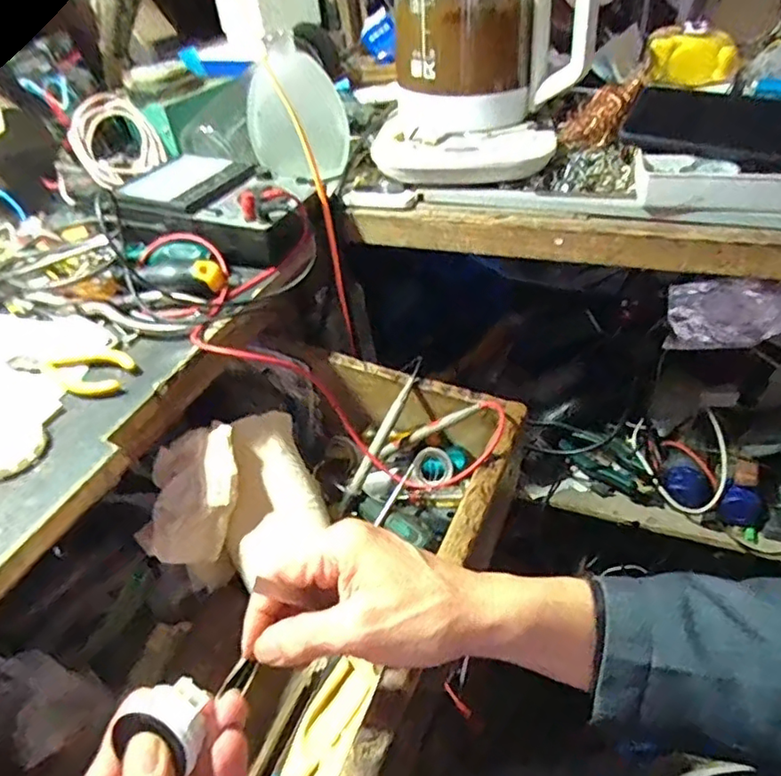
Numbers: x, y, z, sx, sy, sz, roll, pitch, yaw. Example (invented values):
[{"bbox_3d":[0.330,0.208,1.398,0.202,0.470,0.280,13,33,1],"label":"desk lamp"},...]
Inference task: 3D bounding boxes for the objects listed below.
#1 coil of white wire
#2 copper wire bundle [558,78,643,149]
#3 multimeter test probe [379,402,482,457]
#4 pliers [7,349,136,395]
[{"bbox_3d":[-0.292,-0.260,0.615,0.084,0.084,0.020,-40,19,-27],"label":"coil of white wire"},{"bbox_3d":[0.190,-0.250,0.536,0.065,0.043,0.059,8,43,17],"label":"copper wire bundle"},{"bbox_3d":[0.033,0.036,0.510,0.105,0.008,0.014,-29,33,26],"label":"multimeter test probe"},{"bbox_3d":[-0.233,-0.013,0.417,0.098,0.010,0.035,2,42,10],"label":"pliers"}]

